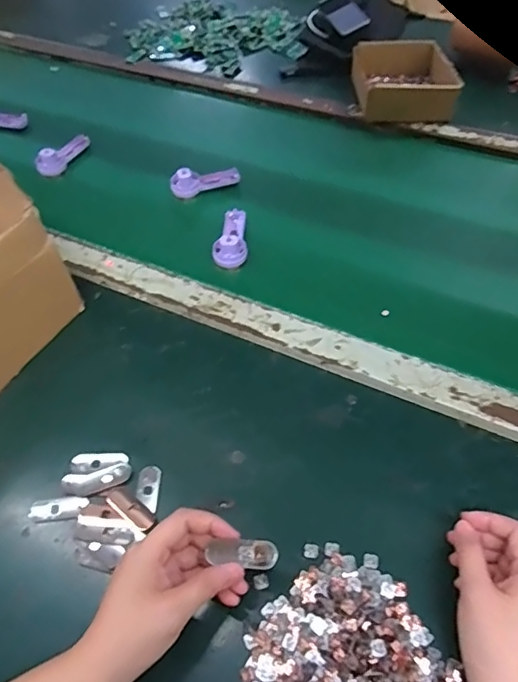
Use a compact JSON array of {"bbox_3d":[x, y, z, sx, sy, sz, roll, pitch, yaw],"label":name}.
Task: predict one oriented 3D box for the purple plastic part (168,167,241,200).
[{"bbox_3d":[-0.074,-0.225,0.715,0.096,0.029,0.027,-20,55,-11],"label":"purple plastic part"}]

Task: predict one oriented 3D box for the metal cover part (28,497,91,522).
[{"bbox_3d":[-0.174,0.145,0.450,0.048,0.004,0.017,-7,54,-2],"label":"metal cover part"}]

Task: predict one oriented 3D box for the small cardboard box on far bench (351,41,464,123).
[{"bbox_3d":[0.226,-0.409,0.813,0.136,0.056,0.162,-4,54,1],"label":"small cardboard box on far bench"}]

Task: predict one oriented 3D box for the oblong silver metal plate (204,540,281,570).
[{"bbox_3d":[-0.011,0.154,0.373,0.049,0.007,0.019,-6,53,14],"label":"oblong silver metal plate"}]

